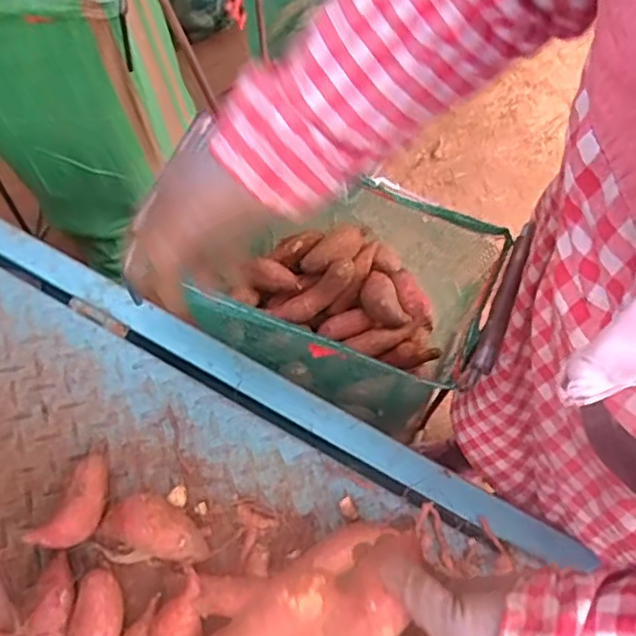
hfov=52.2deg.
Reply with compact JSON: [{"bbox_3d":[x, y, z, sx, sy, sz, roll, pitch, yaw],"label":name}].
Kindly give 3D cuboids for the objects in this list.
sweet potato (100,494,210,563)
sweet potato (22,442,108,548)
[{"bbox_3d":[-0.152,0.200,0.619,0.099,0.050,0.049,19,70,5],"label":"sweet potato"},{"bbox_3d":[-0.229,0.176,0.627,0.055,0.053,0.102,31,72,9],"label":"sweet potato"}]

